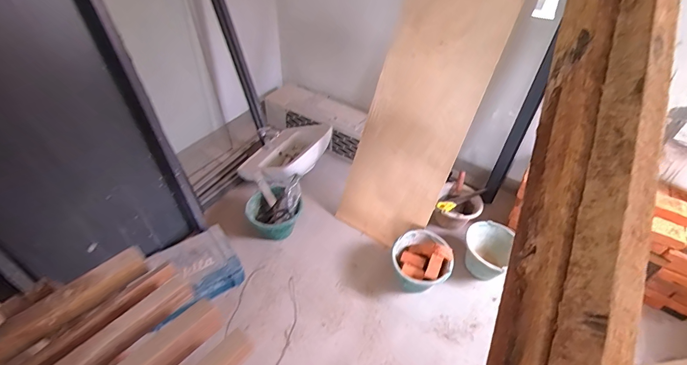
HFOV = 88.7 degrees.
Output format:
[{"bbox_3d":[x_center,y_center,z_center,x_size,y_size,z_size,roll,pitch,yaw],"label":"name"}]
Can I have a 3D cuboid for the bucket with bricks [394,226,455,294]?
[{"bbox_3d":[0.356,0.348,1.643,0.260,0.226,0.289,6,44,3],"label":"bucket with bricks"}]

